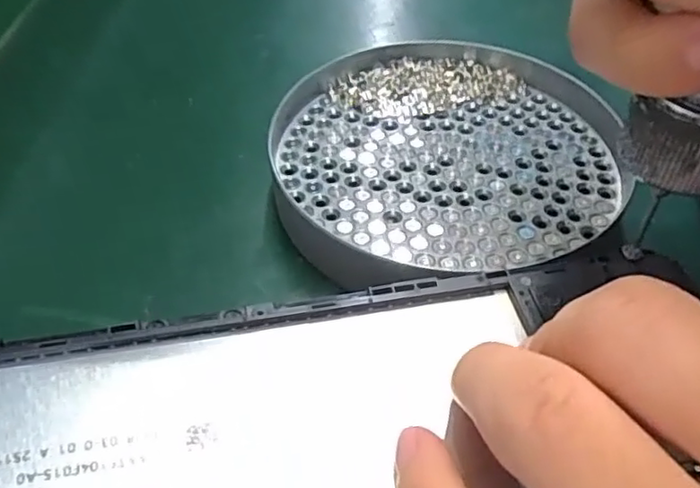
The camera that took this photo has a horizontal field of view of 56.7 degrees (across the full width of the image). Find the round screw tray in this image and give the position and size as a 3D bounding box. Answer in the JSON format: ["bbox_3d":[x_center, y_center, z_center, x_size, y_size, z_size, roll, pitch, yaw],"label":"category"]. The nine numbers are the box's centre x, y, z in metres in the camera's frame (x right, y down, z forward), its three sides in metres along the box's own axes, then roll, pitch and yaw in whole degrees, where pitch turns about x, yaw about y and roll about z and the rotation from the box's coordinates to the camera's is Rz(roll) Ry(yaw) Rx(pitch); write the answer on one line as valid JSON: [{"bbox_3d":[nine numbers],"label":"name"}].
[{"bbox_3d":[0.033,-0.030,0.222,0.112,0.024,0.112,1,47,-1],"label":"round screw tray"}]

